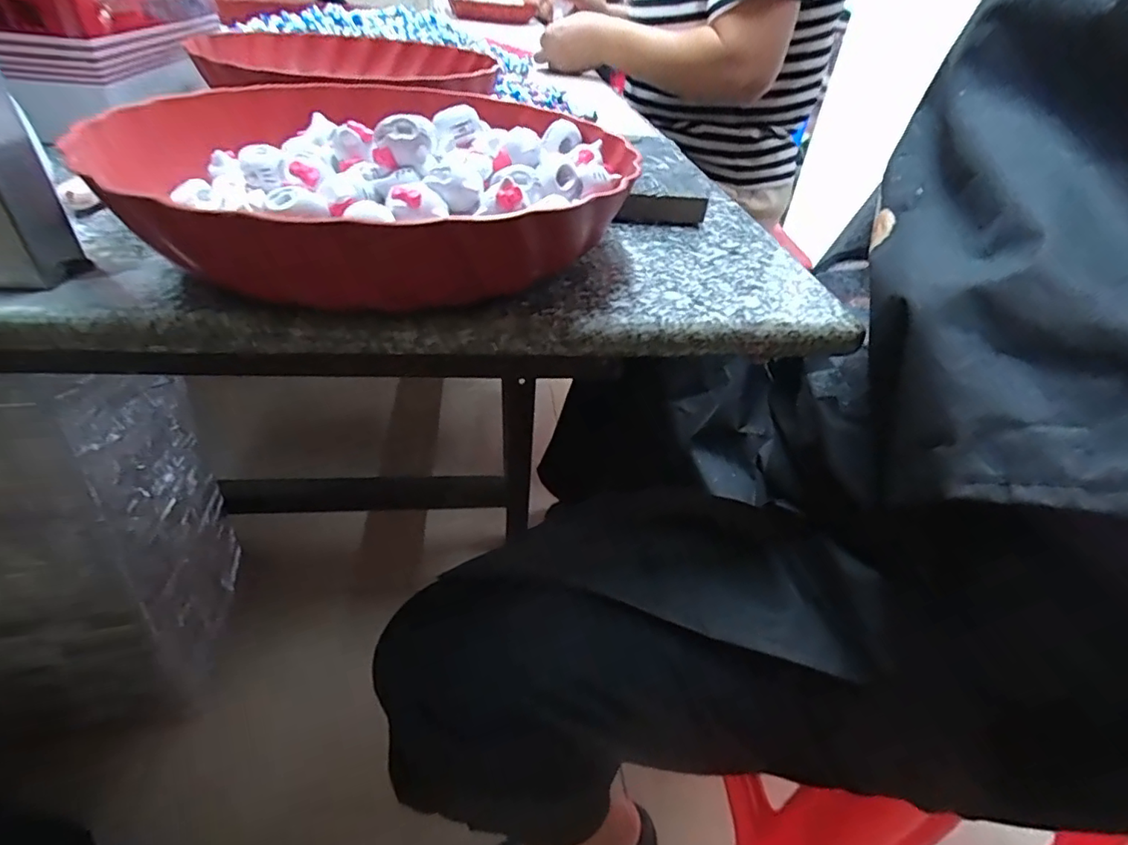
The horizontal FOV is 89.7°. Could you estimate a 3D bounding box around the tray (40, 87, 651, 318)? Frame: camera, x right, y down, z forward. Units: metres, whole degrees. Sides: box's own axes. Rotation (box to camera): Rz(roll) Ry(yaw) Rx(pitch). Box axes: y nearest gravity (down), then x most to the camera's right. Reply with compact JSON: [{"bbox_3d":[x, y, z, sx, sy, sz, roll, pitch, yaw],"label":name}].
[{"bbox_3d":[-0.093,-0.128,0.293,0.254,0.053,0.243,19,39,16],"label":"tray"}]

